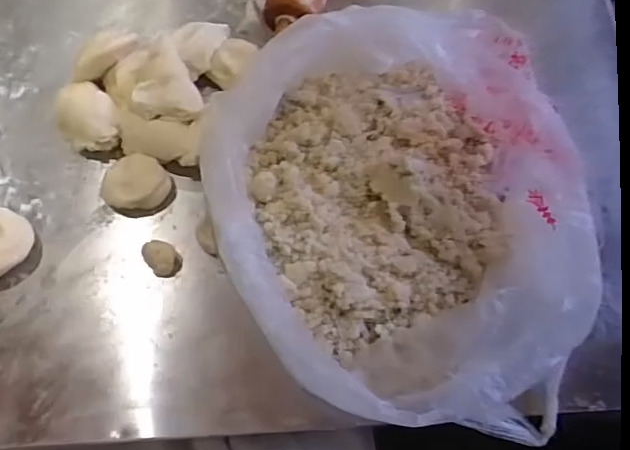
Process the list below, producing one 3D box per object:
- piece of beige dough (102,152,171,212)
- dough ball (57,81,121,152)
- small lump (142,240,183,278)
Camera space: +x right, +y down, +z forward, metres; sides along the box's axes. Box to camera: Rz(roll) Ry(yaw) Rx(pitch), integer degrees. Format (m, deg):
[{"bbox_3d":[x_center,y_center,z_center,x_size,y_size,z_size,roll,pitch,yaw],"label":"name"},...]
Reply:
[{"bbox_3d":[-0.152,-0.035,0.514,0.054,0.019,0.046,-6,69,-3],"label":"piece of beige dough"},{"bbox_3d":[-0.199,-0.092,0.529,0.047,0.035,0.069,-36,73,-13],"label":"dough ball"},{"bbox_3d":[-0.125,0.028,0.493,0.029,0.025,0.024,40,73,14],"label":"small lump"}]

